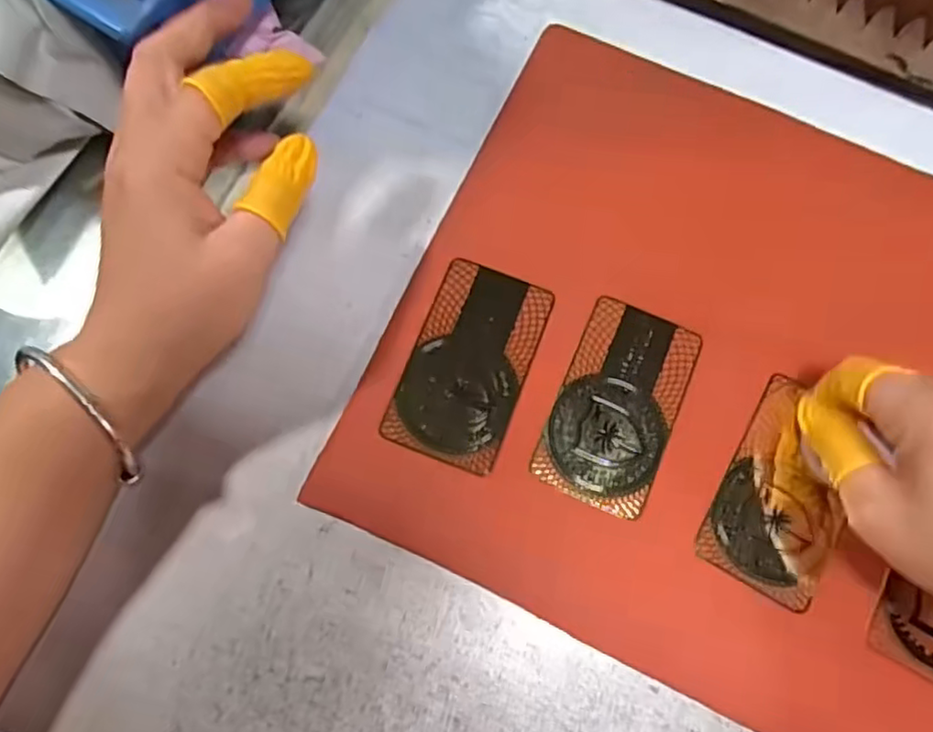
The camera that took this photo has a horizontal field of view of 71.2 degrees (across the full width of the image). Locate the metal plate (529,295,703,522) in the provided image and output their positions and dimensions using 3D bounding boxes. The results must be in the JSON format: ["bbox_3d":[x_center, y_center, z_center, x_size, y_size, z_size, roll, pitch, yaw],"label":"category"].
[{"bbox_3d":[0.063,0.016,0.272,0.048,0.004,0.084,24,75,4],"label":"metal plate"}]

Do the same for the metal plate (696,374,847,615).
[{"bbox_3d":[0.130,0.050,0.263,0.047,0.004,0.083,30,75,6],"label":"metal plate"}]

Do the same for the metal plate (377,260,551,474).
[{"bbox_3d":[0.001,-0.001,0.275,0.048,0.004,0.084,21,75,4],"label":"metal plate"}]

